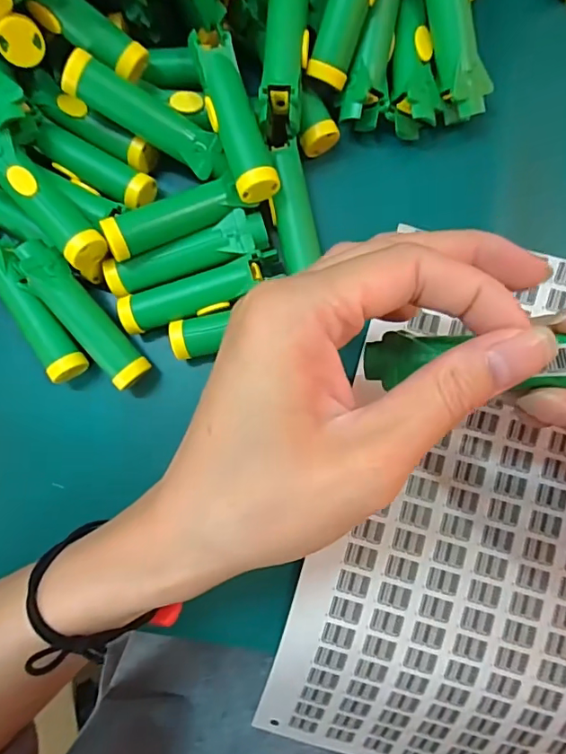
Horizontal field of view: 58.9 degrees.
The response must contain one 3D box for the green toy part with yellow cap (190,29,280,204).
[{"bbox_3d":[-0.022,-0.119,0.234,0.020,0.021,0.077,-19,85,2],"label":"green toy part with yellow cap"}]

